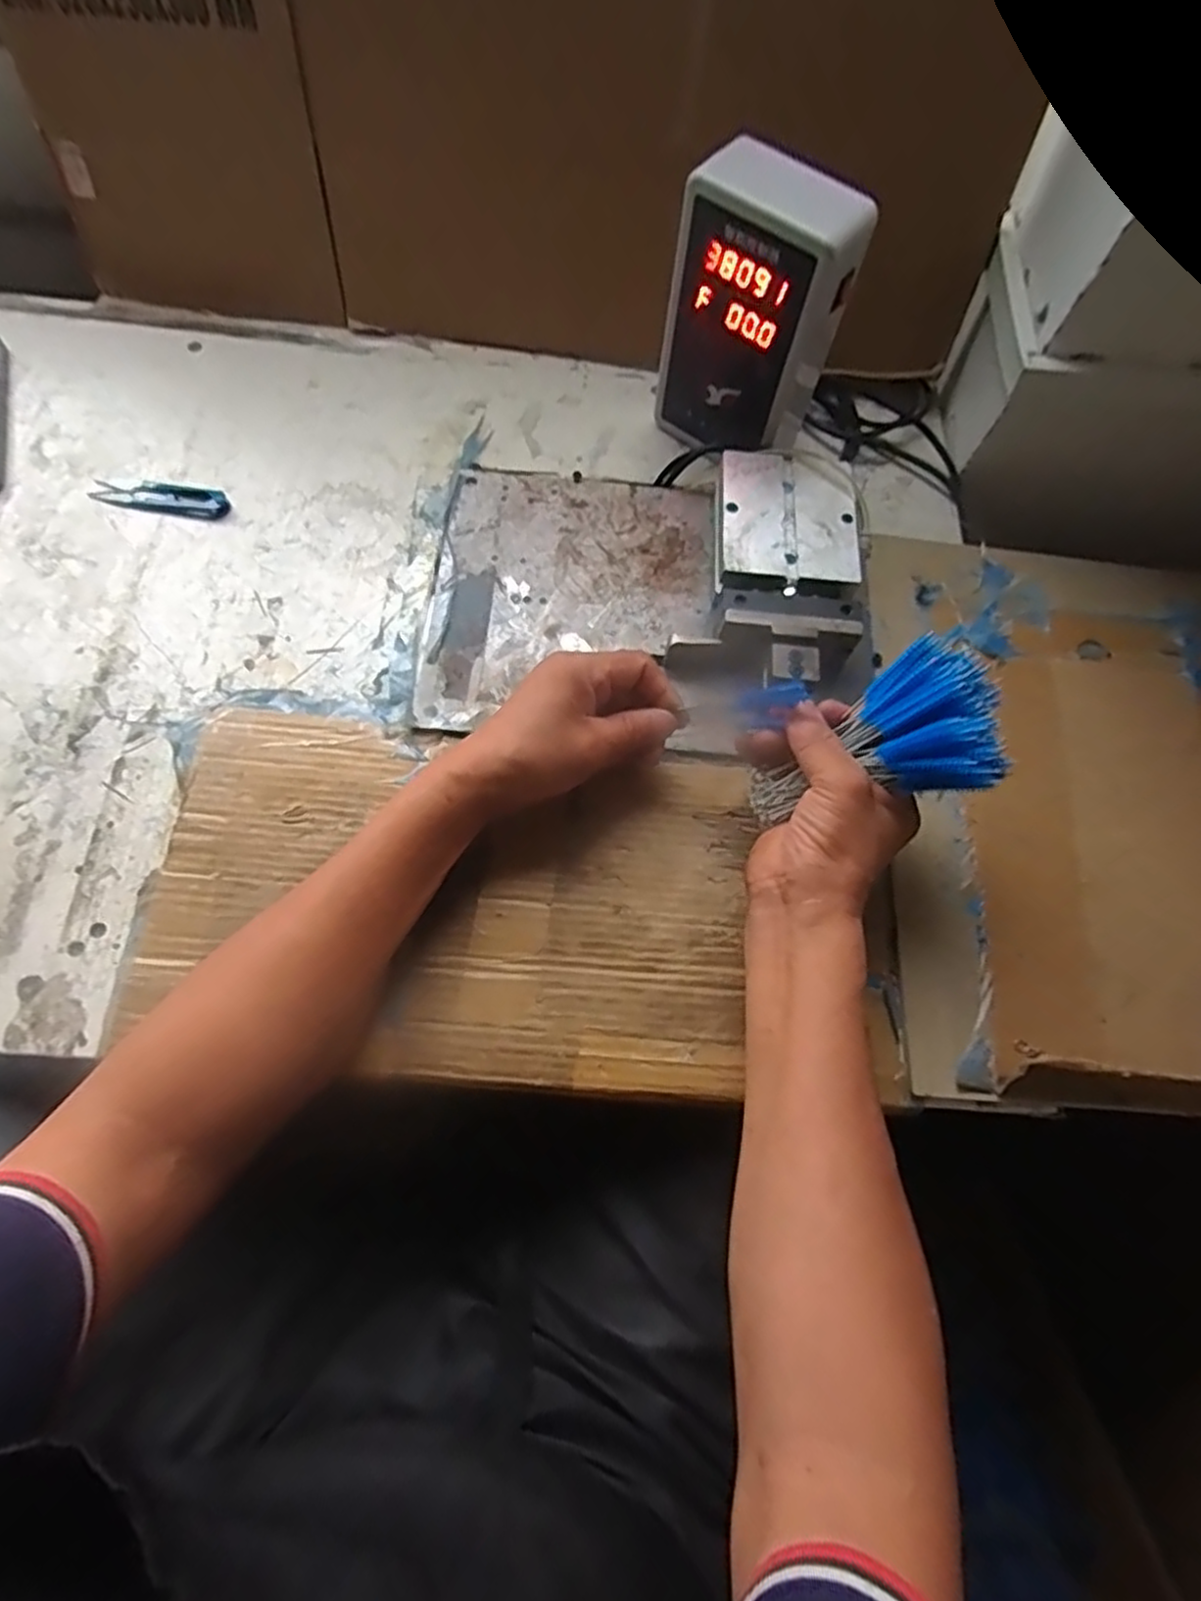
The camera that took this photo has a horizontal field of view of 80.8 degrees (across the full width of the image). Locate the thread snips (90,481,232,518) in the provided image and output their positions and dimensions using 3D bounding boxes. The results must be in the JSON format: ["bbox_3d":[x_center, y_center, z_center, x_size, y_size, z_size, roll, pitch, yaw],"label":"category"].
[{"bbox_3d":[-0.328,-0.227,0.527,0.096,0.006,0.023,9,67,1],"label":"thread snips"}]

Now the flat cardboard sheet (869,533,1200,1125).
[{"bbox_3d":[0.357,-0.008,0.482,0.323,0.036,0.413,5,67,-1],"label":"flat cardboard sheet"}]

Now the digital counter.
[{"bbox_3d":[0.103,-0.330,0.501,0.111,0.181,0.060,39,71,13],"label":"digital counter"}]

